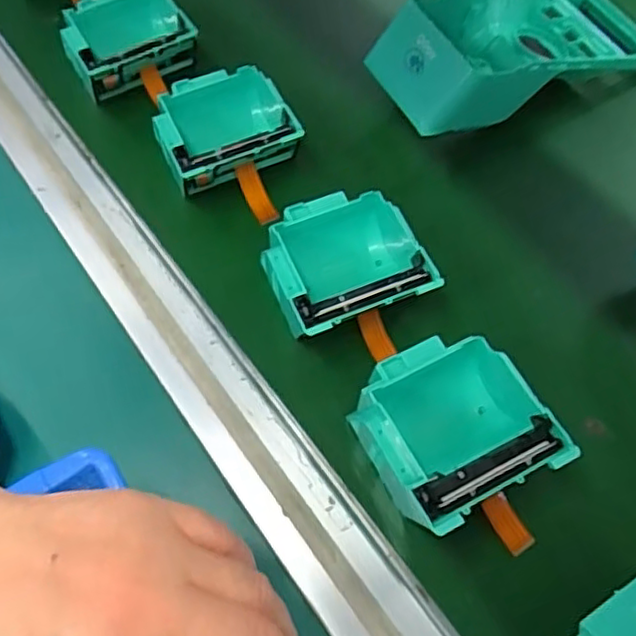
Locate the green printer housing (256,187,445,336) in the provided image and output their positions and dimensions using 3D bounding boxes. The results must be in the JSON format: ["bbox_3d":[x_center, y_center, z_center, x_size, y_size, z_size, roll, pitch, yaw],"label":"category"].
[{"bbox_3d":[0.014,-0.028,0.347,0.081,0.036,0.079,-19,62,-9],"label":"green printer housing"}]

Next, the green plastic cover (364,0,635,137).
[{"bbox_3d":[0.129,-0.174,0.425,0.192,0.057,0.088,-23,62,-11],"label":"green plastic cover"}]

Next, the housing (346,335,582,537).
[{"bbox_3d":[0.062,0.051,0.305,0.081,0.040,0.077,-25,63,-13],"label":"housing"}]

